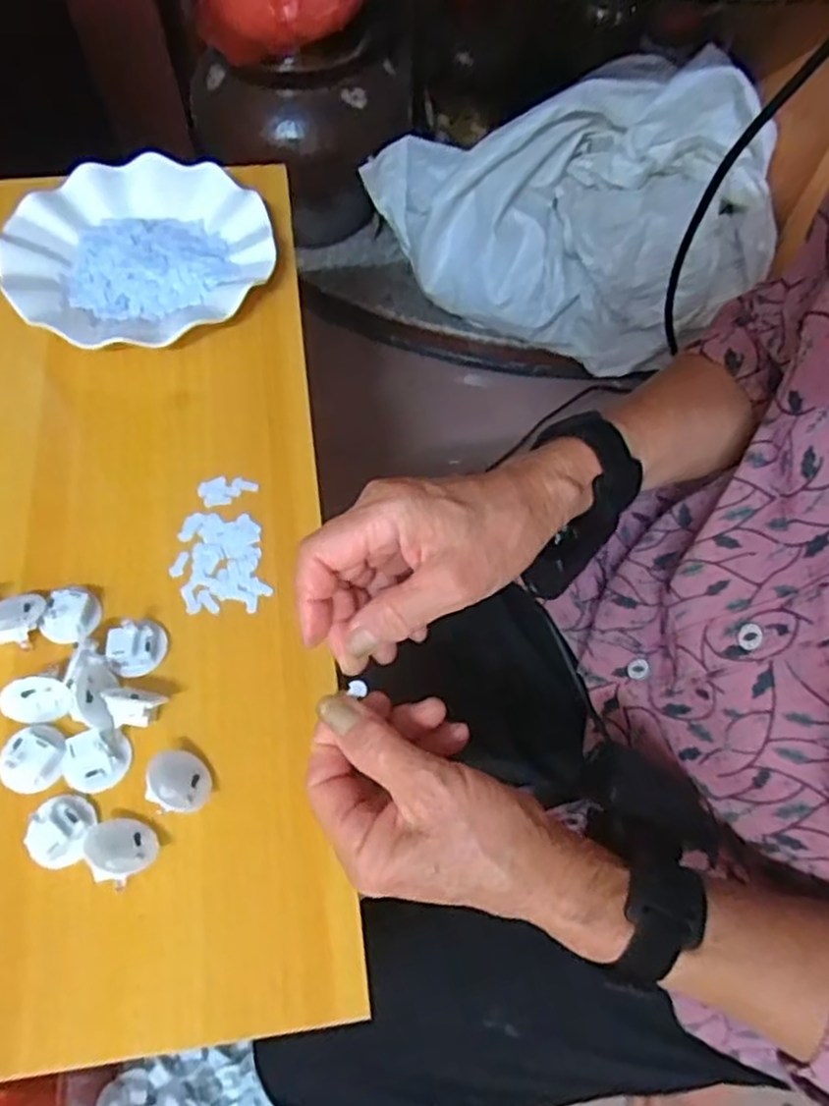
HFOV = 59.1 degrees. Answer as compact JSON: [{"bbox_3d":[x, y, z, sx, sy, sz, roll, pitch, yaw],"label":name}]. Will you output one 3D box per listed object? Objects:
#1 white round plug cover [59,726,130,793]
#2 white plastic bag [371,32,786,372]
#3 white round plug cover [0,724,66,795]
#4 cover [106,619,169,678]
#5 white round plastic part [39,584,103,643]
[{"bbox_3d":[-0.161,0.104,0.369,0.030,0.012,0.029,1,63,-2],"label":"white round plug cover"},{"bbox_3d":[0.194,-0.447,0.977,0.487,0.249,0.295,-3,63,-4],"label":"white plastic bag"},{"bbox_3d":[-0.194,0.103,0.369,0.030,0.016,0.033,1,63,-2],"label":"white round plug cover"},{"bbox_3d":[-0.150,0.050,0.396,0.029,0.013,0.030,1,63,-2],"label":"cover"},{"bbox_3d":[-0.191,0.033,0.403,0.028,0.015,0.032,40,68,16],"label":"white round plastic part"}]

